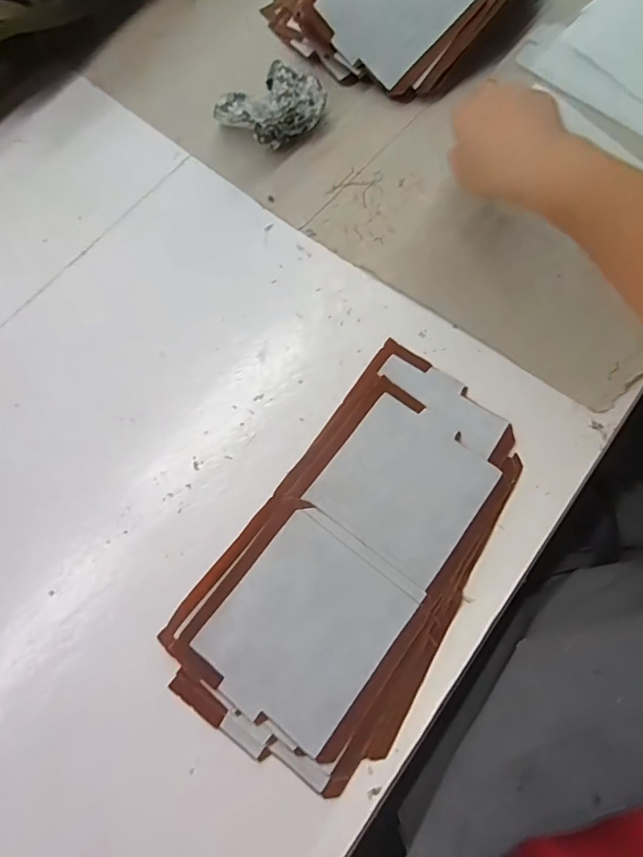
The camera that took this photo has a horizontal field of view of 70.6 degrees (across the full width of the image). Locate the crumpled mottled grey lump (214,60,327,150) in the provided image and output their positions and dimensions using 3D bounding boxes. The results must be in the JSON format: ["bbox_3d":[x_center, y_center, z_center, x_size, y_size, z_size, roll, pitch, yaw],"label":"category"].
[{"bbox_3d":[-0.042,-0.308,0.432,0.073,0.033,0.093,32,77,9],"label":"crumpled mottled grey lump"}]

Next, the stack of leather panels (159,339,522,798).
[{"bbox_3d":[0.031,0.085,0.323,0.151,0.016,0.285,36,77,10],"label":"stack of leather panels"}]

